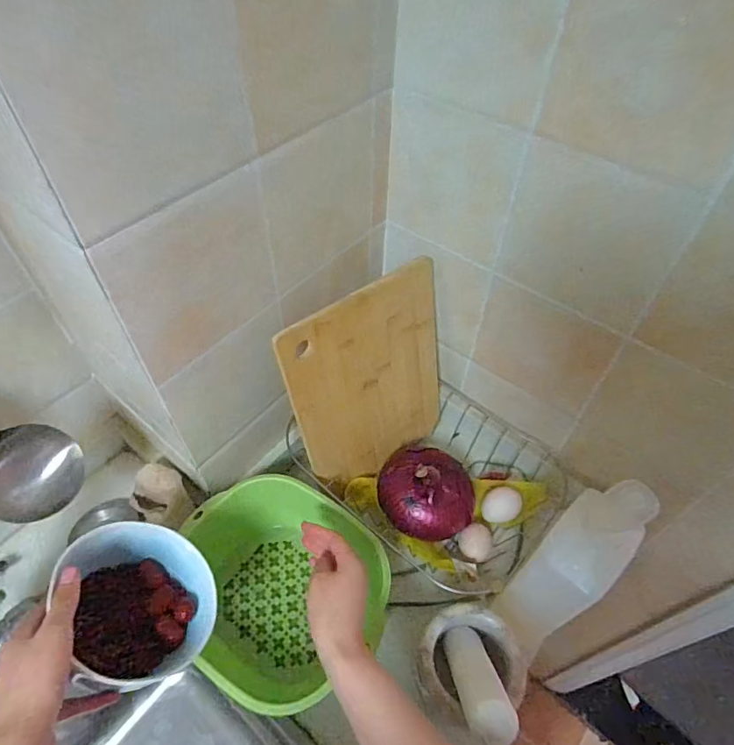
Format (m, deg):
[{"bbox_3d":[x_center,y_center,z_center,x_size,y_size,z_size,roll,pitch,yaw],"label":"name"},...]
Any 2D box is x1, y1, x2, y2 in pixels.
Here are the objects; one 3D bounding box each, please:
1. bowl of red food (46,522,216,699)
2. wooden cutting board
[{"bbox_3d":[-0.206,0.207,0.455,0.114,0.070,0.134,6,52,-45],"label":"bowl of red food"},{"bbox_3d":[0.013,0.015,0.611,0.216,0.263,0.013,-31,44,-24],"label":"wooden cutting board"}]

